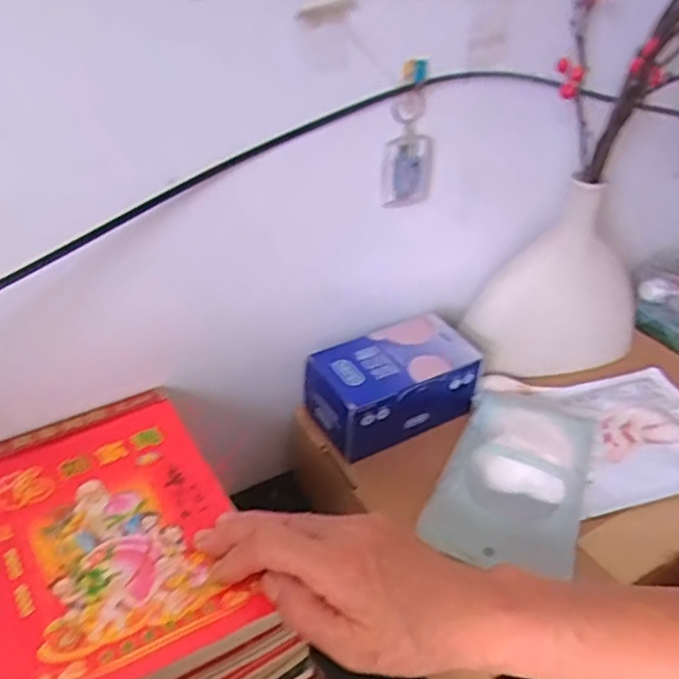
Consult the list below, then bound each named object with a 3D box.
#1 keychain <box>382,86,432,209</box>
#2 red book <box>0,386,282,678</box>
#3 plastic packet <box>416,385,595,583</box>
[{"bbox_3d":[0.053,-0.140,0.484,0.037,0.086,0.014,-16,40,-23],"label":"keychain"},{"bbox_3d":[-0.135,0.108,0.372,0.140,0.024,0.188,-20,42,-28],"label":"red book"},{"bbox_3d":[0.131,0.095,0.477,0.098,0.024,0.159,16,38,17],"label":"plastic packet"}]

